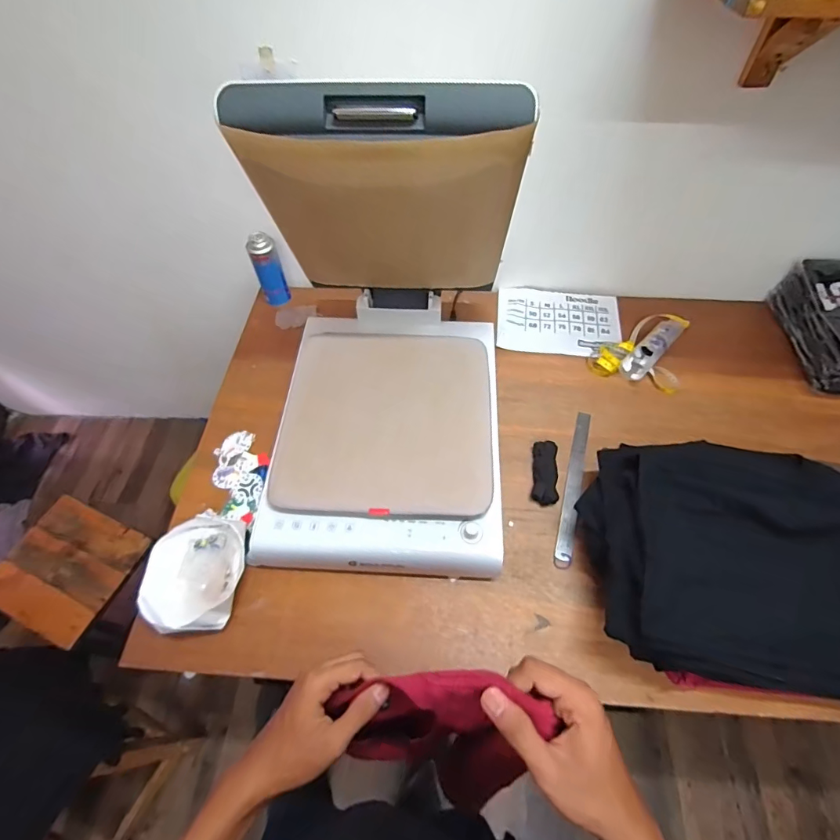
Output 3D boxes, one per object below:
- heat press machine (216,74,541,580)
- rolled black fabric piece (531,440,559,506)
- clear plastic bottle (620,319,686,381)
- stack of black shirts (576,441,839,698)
[{"bbox_3d":[-0.059,-0.139,0.707,0.423,0.521,0.610,4,58,3],"label":"heat press machine"},{"bbox_3d":[0.246,0.102,0.880,0.049,0.037,0.130,6,58,5],"label":"rolled black fabric piece"},{"bbox_3d":[0.540,-0.169,1.032,0.212,0.055,0.062,-39,65,-21],"label":"clear plastic bottle"},{"bbox_3d":[0.540,0.217,0.679,0.518,0.145,0.316,7,58,5],"label":"stack of black shirts"}]

